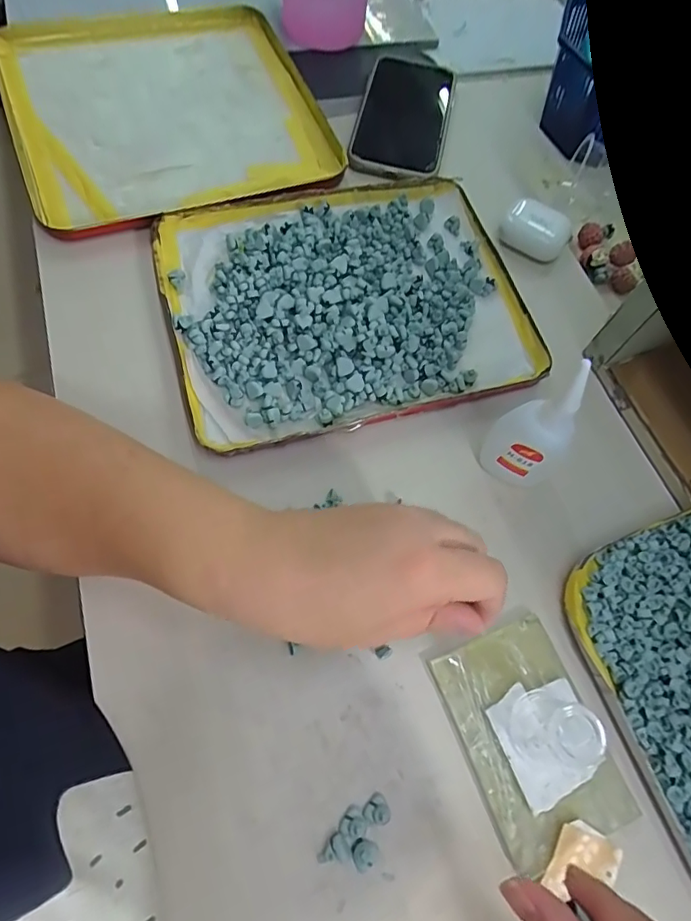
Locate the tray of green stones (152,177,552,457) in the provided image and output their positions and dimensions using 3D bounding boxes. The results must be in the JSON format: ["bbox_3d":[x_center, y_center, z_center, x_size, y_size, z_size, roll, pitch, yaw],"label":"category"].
[{"bbox_3d":[0.003,-0.120,0.379,0.249,0.023,0.204,-15,70,-10],"label":"tray of green stones"}]

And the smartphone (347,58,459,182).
[{"bbox_3d":[0.053,-0.307,0.472,0.078,0.007,0.170,13,68,0],"label":"smartphone"}]

